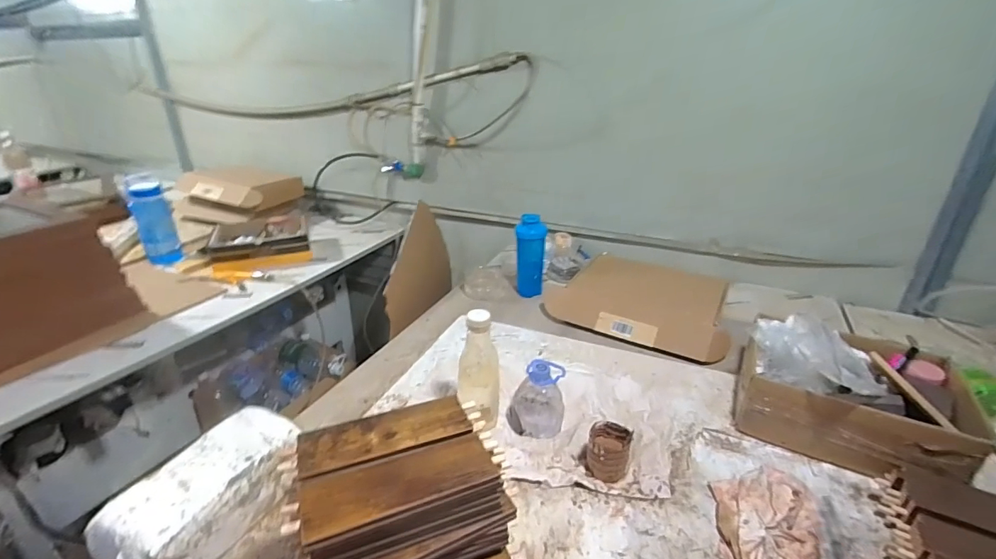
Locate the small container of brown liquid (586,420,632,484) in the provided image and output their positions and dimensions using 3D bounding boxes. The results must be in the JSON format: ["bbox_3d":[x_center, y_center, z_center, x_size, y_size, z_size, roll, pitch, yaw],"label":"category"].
[{"bbox_3d":[0.176,0.271,0.726,0.064,0.059,0.076,8,26,17],"label":"small container of brown liquid"}]

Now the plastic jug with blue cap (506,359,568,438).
[{"bbox_3d":[0.068,0.206,0.821,0.101,0.122,0.082,4,25,8],"label":"plastic jug with blue cap"}]

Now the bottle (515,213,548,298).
[{"bbox_3d":[0.091,-0.067,1.286,0.079,0.213,0.074,2,25,3],"label":"bottle"}]

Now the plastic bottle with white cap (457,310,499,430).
[{"bbox_3d":[-0.033,0.168,0.781,0.069,0.221,0.064,0,25,-2],"label":"plastic bottle with white cap"}]

